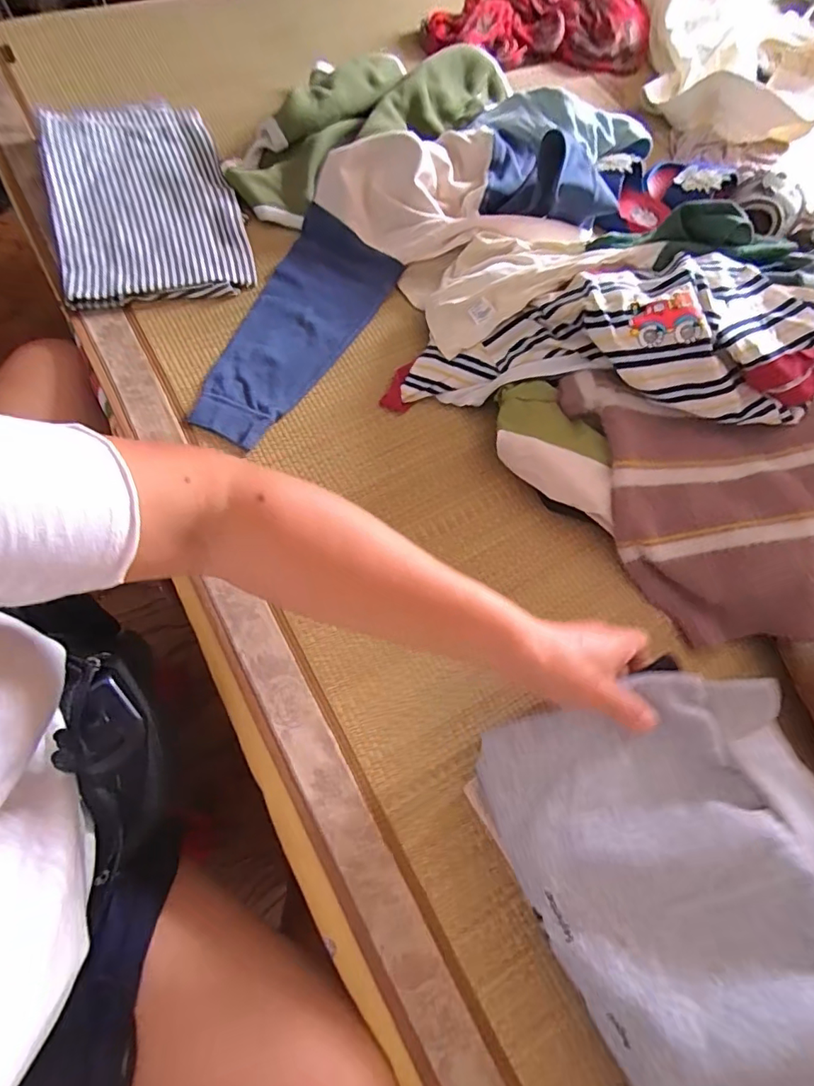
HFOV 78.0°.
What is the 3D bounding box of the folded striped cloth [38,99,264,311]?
[{"bbox_3d":[-0.313,-0.410,0.606,0.203,0.058,0.299,-15,69,-7],"label":"folded striped cloth"}]

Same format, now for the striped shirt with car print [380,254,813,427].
[{"bbox_3d":[0.188,-0.206,0.506,0.414,0.089,0.154,2,67,17],"label":"striped shirt with car print"}]

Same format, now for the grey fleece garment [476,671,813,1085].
[{"bbox_3d":[0.218,0.250,0.323,0.214,0.069,0.344,-28,72,-11],"label":"grey fleece garment"}]

